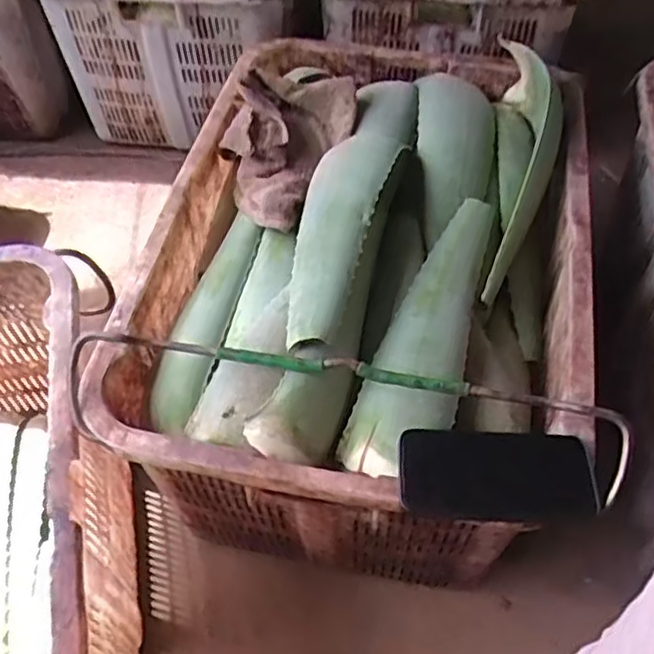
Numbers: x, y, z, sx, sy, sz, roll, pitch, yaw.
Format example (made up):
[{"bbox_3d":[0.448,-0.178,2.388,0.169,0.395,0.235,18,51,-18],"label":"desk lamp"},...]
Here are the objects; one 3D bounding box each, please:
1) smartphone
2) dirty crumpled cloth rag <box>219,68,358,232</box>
[{"bbox_3d":[0.143,0.123,0.576,0.159,0.011,0.078,-1,52,0],"label":"smartphone"},{"bbox_3d":[-0.061,-0.228,0.886,0.147,0.092,0.266,17,54,14],"label":"dirty crumpled cloth rag"}]

